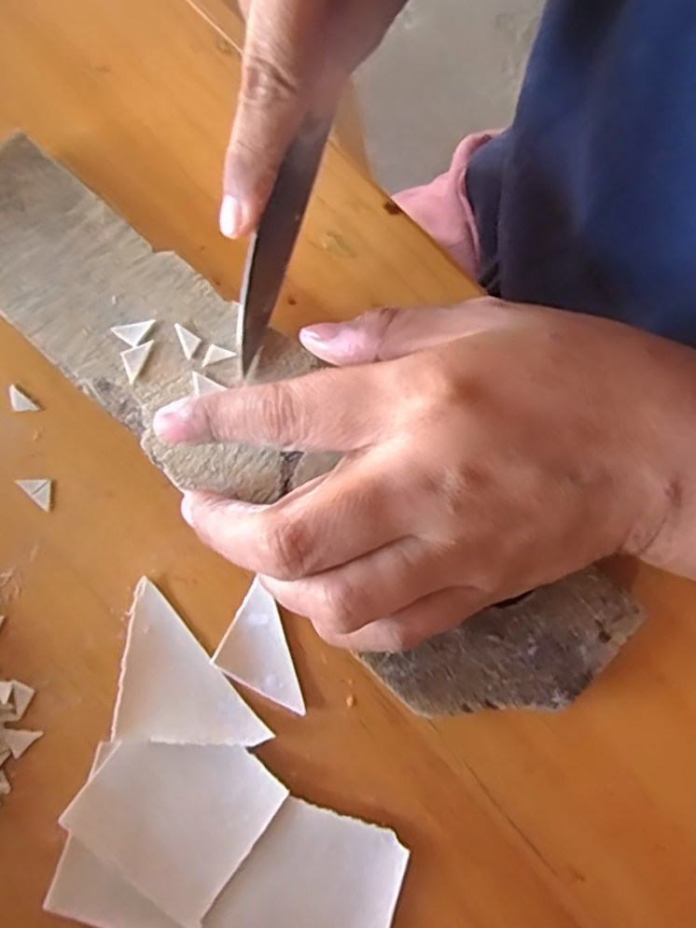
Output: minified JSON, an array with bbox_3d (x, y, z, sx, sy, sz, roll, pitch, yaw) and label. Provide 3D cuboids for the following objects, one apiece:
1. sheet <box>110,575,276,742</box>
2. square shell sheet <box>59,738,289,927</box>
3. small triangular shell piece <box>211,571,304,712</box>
[{"bbox_3d":[-0.048,0.063,0.209,0.045,0.005,0.045,2,79,2],"label":"sheet"},{"bbox_3d":[-0.052,0.103,0.201,0.050,0.005,0.048,34,82,8],"label":"square shell sheet"},{"bbox_3d":[-0.023,0.057,0.210,0.031,0.004,0.029,26,81,7],"label":"small triangular shell piece"}]

